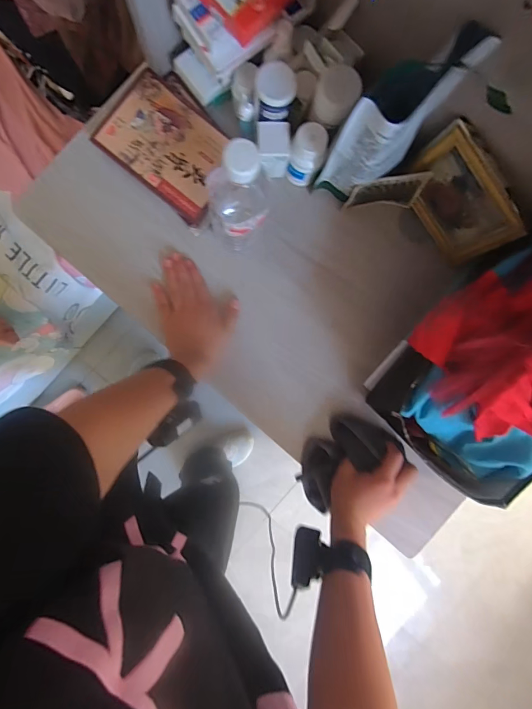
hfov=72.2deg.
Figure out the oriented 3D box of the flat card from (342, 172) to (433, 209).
[{"bbox_3d":[0.165,-0.225,0.509,0.112,0.063,0.014,-12,78,-9],"label":"flat card"}]

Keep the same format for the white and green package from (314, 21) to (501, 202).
[{"bbox_3d":[0.146,-0.257,0.419,0.137,0.184,0.060,-44,95,-2],"label":"white and green package"}]

